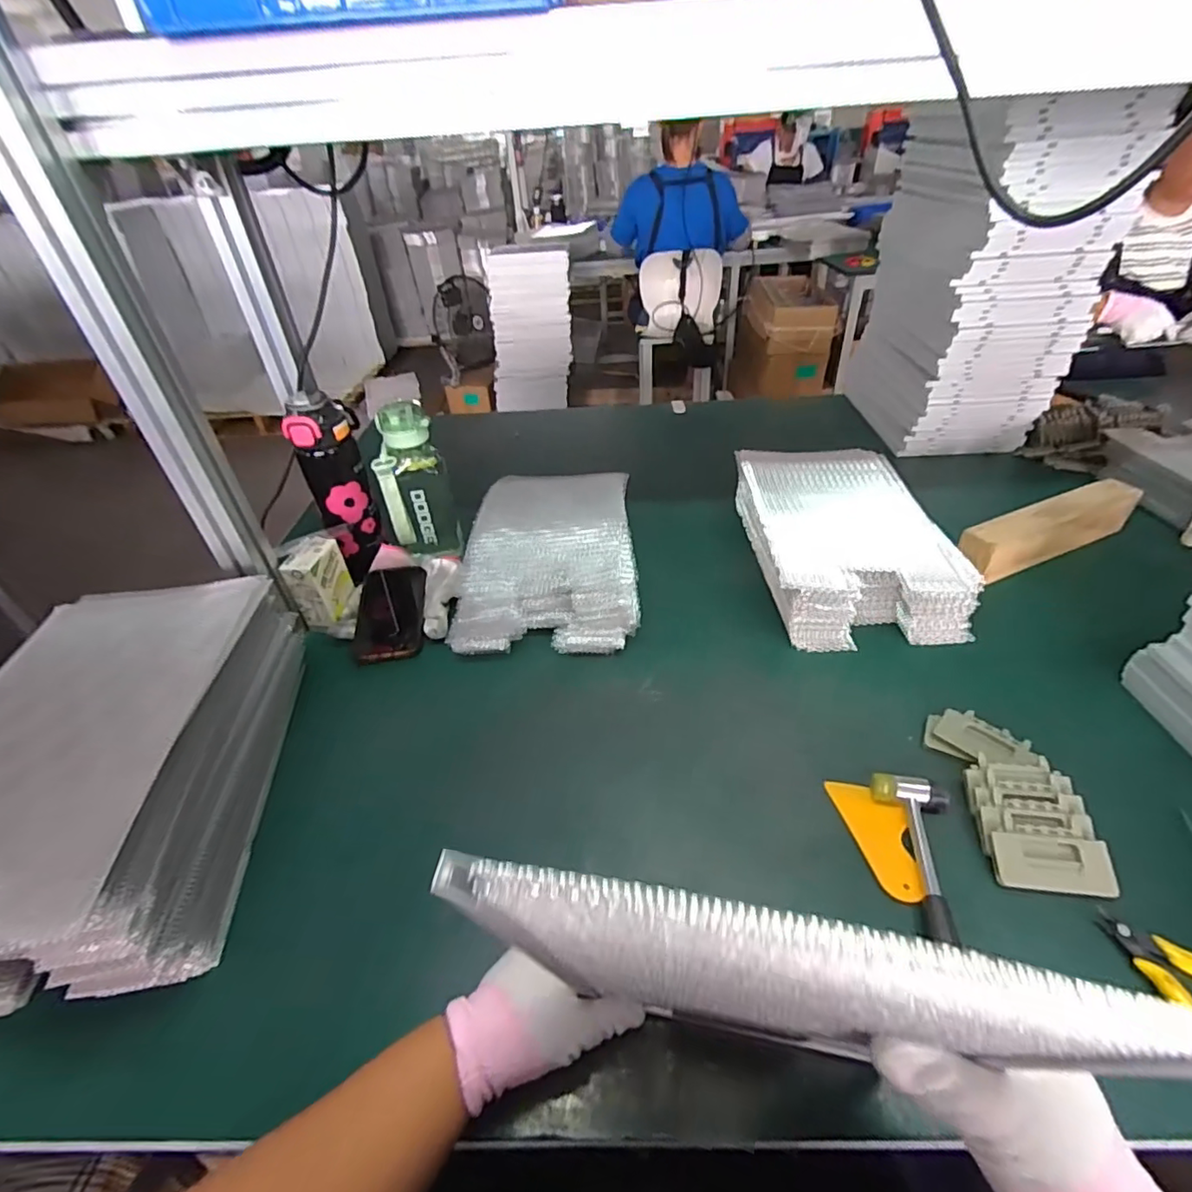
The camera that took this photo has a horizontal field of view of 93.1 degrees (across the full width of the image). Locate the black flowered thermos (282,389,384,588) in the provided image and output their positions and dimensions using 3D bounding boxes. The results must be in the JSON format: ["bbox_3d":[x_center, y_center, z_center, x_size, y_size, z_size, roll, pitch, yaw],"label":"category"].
[{"bbox_3d":[-0.331,-0.139,0.740,0.081,0.221,0.078,-18,42,-17],"label":"black flowered thermos"}]

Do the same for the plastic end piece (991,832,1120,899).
[{"bbox_3d":[0.369,0.218,0.458,0.083,0.012,0.041,1,58,9],"label":"plastic end piece"}]

